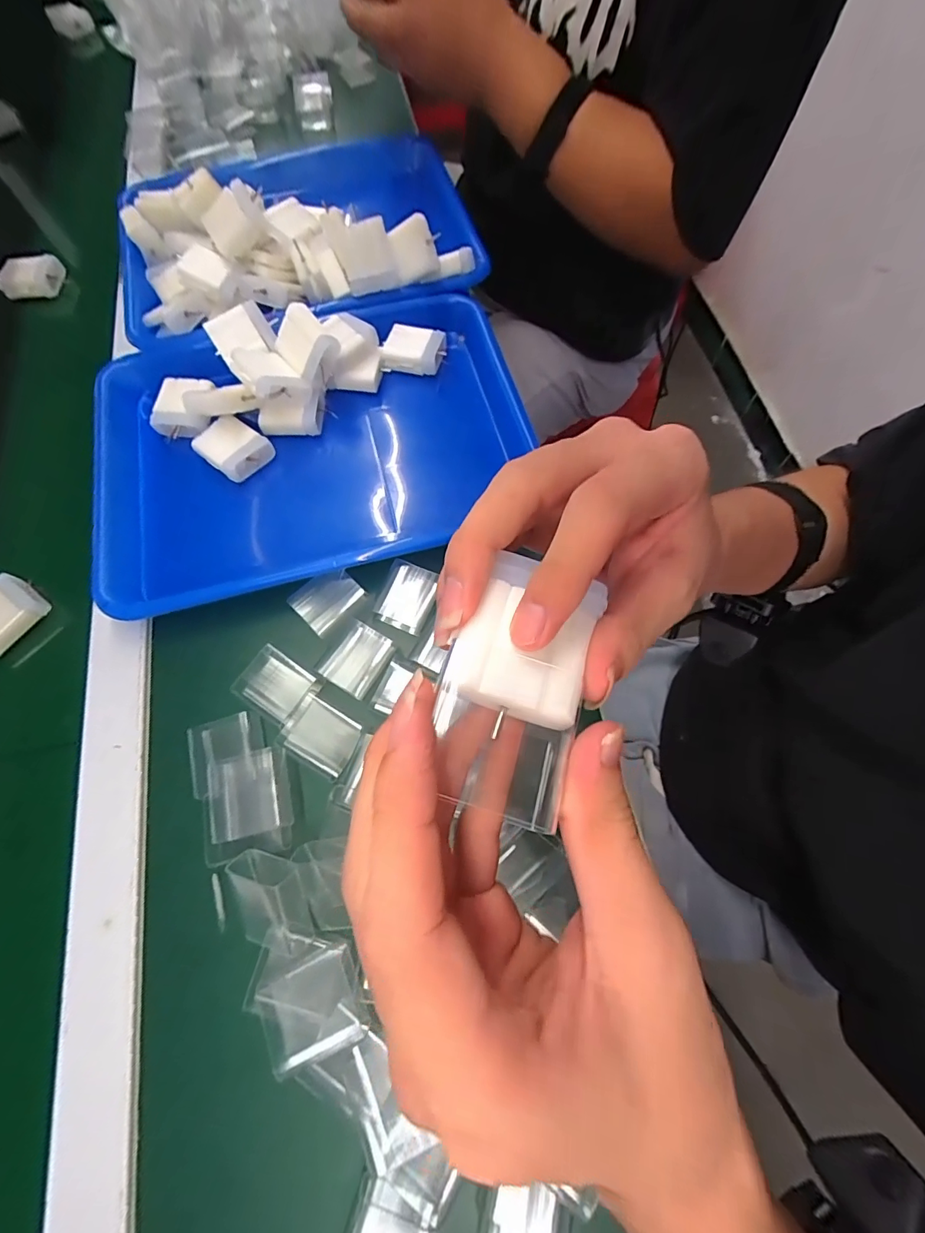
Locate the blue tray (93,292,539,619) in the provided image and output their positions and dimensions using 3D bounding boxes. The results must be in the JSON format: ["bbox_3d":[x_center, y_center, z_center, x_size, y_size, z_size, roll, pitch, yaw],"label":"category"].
[{"bbox_3d":[-0.116,-0.143,0.389,0.333,0.049,0.252,-16,69,-4],"label":"blue tray"}]

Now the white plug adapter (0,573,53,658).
[{"bbox_3d":[-0.333,0.000,0.339,0.042,0.020,0.056,33,73,13],"label":"white plug adapter"}]

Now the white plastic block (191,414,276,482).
[{"bbox_3d":[-0.186,-0.137,0.379,0.051,0.023,0.043,35,74,14],"label":"white plastic block"}]

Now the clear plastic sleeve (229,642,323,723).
[{"bbox_3d":[-0.123,0.046,0.313,0.045,0.010,0.037,31,73,13],"label":"clear plastic sleeve"}]

